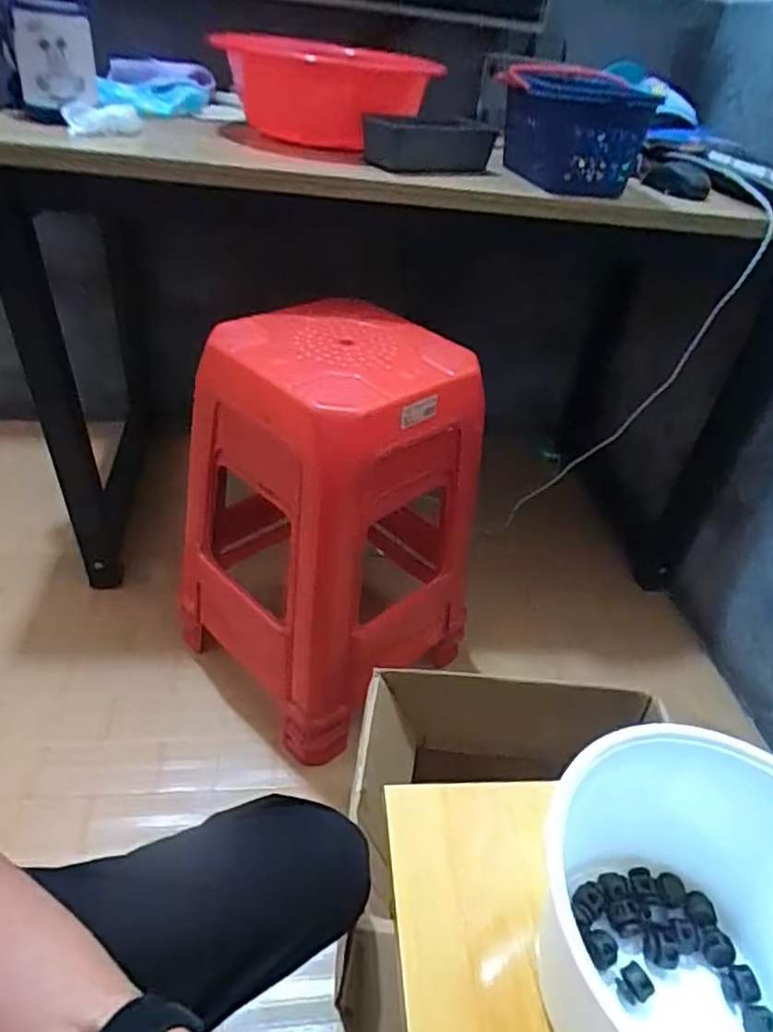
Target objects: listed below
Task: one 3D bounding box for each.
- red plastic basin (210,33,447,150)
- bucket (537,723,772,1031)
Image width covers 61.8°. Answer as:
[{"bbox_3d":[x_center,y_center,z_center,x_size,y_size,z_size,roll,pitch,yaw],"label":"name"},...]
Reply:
[{"bbox_3d":[-0.072,-0.603,0.929,0.310,0.124,0.308,4,39,-3],"label":"red plastic basin"},{"bbox_3d":[0.169,0.207,0.320,0.166,0.108,0.157,4,39,-3],"label":"bucket"}]

